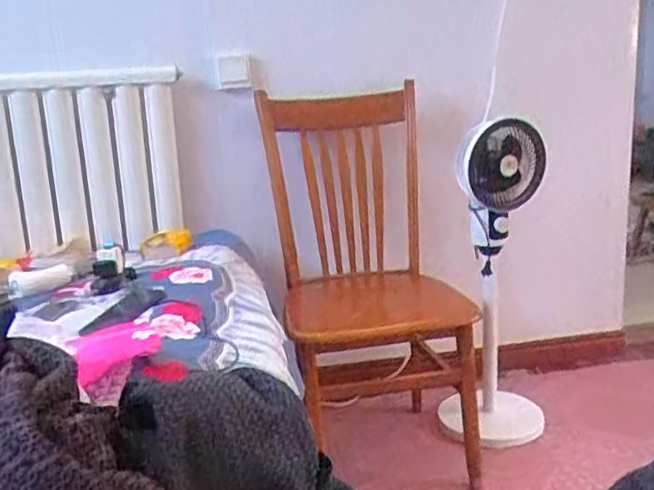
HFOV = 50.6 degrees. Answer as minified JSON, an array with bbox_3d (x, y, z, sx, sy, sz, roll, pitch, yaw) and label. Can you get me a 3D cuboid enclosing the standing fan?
[{"bbox_3d":[0.429,0.093,1.806,0.269,0.806,0.312,1,15,16],"label":"standing fan"}]

